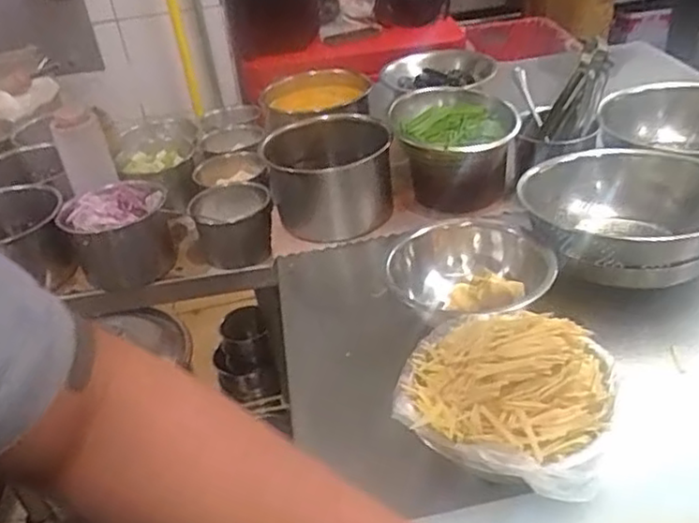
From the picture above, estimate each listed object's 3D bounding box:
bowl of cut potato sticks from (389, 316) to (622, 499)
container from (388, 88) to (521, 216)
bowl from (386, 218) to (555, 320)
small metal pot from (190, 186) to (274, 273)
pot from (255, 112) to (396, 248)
[{"bbox_3d":[0.118,0.103,0.533,0.159,0.087,0.145,-5,34,4],"label":"bowl of cut potato sticks"},{"bbox_3d":[0.143,-0.151,0.925,0.156,0.124,0.160,3,36,16],"label":"container"},{"bbox_3d":[0.126,0.020,0.705,0.159,0.061,0.155,-5,34,4],"label":"bowl"},{"bbox_3d":[-0.172,-0.052,1.017,0.116,0.085,0.112,-5,34,4],"label":"small metal pot"},{"bbox_3d":[-0.027,-0.114,0.923,0.166,0.112,0.159,-5,34,4],"label":"pot"}]

